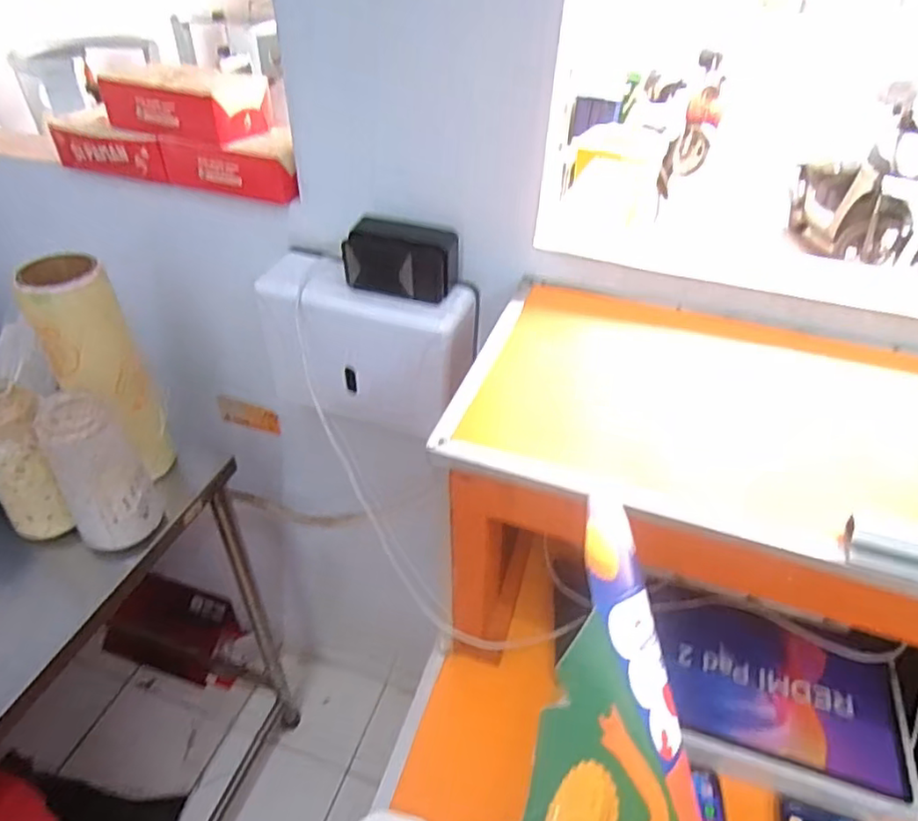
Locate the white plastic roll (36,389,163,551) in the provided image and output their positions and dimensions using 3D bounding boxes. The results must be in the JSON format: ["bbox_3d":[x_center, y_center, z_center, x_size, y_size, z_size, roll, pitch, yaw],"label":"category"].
[{"bbox_3d":[-0.440,0.061,0.750,0.096,0.217,0.098,2,40,-1],"label":"white plastic roll"}]

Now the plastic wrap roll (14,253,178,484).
[{"bbox_3d":[-0.465,-0.044,0.807,0.095,0.302,0.106,-30,50,-33],"label":"plastic wrap roll"}]

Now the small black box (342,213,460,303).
[{"bbox_3d":[-0.065,-0.175,0.714,0.121,0.072,0.062,17,42,16],"label":"small black box"}]

